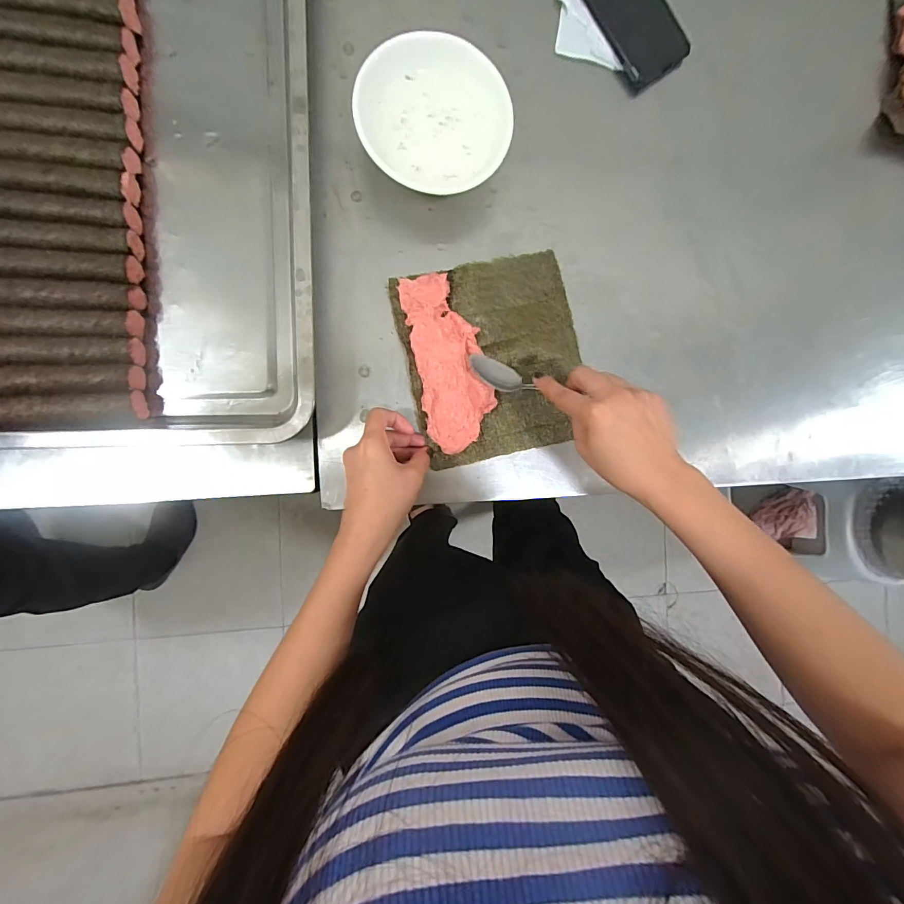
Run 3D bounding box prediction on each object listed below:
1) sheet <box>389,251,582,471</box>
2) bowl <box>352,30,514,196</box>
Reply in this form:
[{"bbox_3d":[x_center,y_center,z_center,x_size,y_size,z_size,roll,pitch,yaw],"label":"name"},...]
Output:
[{"bbox_3d":[0.045,-0.096,0.420,0.179,0.028,0.198,-13,93,-6],"label":"sheet"},{"bbox_3d":[-0.020,-0.324,0.399,0.141,0.048,0.138,0,92,-6],"label":"bowl"}]

